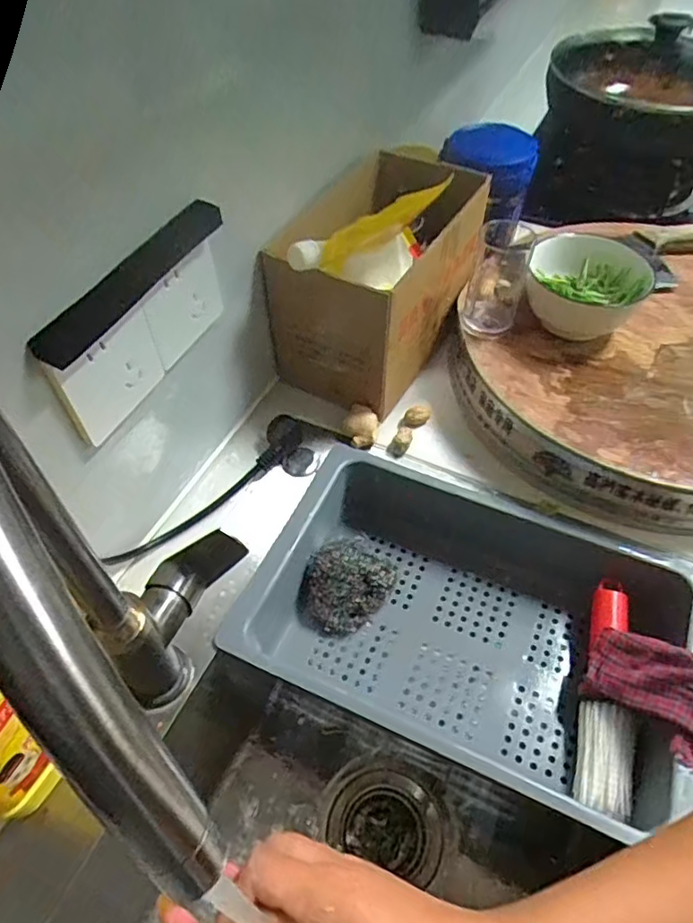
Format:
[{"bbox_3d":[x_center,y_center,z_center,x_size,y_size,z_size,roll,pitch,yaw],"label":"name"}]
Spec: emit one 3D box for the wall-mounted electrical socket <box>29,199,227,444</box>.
[{"bbox_3d":[-0.144,-0.104,0.438,0.022,0.094,0.175,19,55,15],"label":"wall-mounted electrical socket"}]

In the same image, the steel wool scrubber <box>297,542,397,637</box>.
[{"bbox_3d":[0.000,0.126,0.590,0.082,0.044,0.085,0,52,1],"label":"steel wool scrubber"}]

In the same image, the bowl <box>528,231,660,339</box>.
[{"bbox_3d":[0.240,-0.171,0.600,0.112,0.058,0.113,0,52,1],"label":"bowl"}]

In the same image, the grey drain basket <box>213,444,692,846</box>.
[{"bbox_3d":[0.113,0.151,0.546,0.387,0.093,0.249,19,55,15],"label":"grey drain basket"}]

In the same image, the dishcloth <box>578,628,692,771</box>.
[{"bbox_3d":[0.256,0.186,0.464,0.075,0.038,0.146,-42,34,-27],"label":"dishcloth"}]

